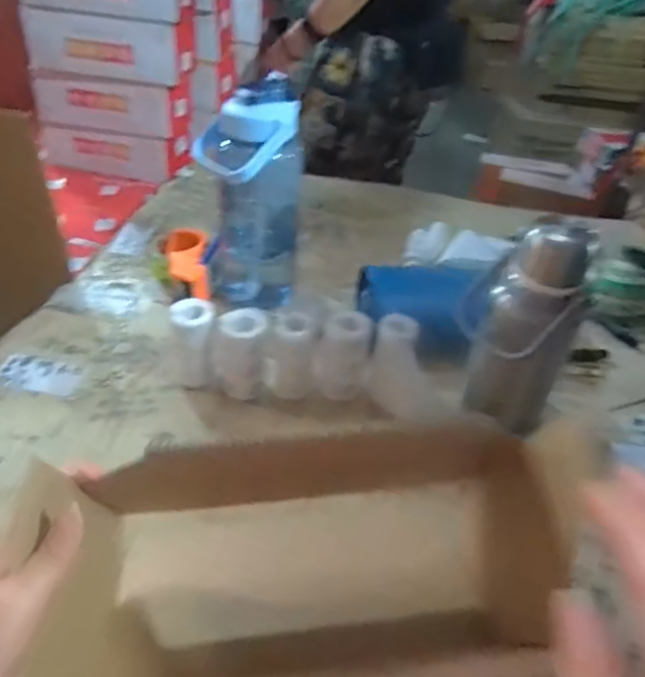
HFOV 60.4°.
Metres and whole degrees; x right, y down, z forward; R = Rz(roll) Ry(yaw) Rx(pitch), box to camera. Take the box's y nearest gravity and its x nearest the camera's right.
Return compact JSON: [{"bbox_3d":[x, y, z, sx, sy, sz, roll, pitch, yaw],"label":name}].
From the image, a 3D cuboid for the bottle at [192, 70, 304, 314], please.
[{"bbox_3d":[-0.091,-0.167,0.714,0.121,0.284,0.097,-7,41,-15],"label":"bottle"}]

